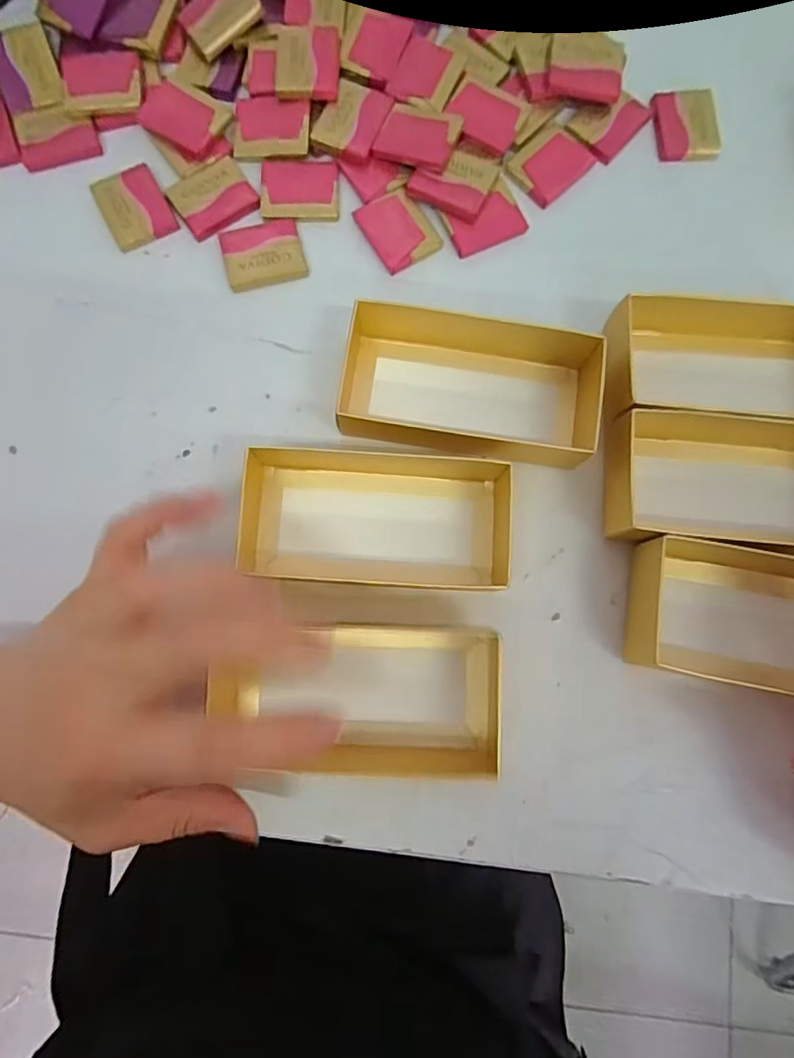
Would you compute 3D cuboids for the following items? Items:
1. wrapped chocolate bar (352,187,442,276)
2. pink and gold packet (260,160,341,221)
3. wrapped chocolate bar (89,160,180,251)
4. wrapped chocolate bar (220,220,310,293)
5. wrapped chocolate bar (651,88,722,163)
[{"bbox_3d":[0.000,-0.154,0.278,0.032,0.004,0.039,-32,84,-6],"label":"wrapped chocolate bar"},{"bbox_3d":[-0.050,-0.176,0.279,0.039,0.004,0.032,2,81,-2],"label":"pink and gold packet"},{"bbox_3d":[-0.134,-0.164,0.276,0.031,0.004,0.040,-28,83,-6],"label":"wrapped chocolate bar"},{"bbox_3d":[-0.068,-0.140,0.275,0.039,0.004,0.035,-15,82,-4],"label":"wrapped chocolate bar"},{"bbox_3d":[0.157,-0.219,0.293,0.033,0.004,0.039,-4,82,-3],"label":"wrapped chocolate bar"}]

